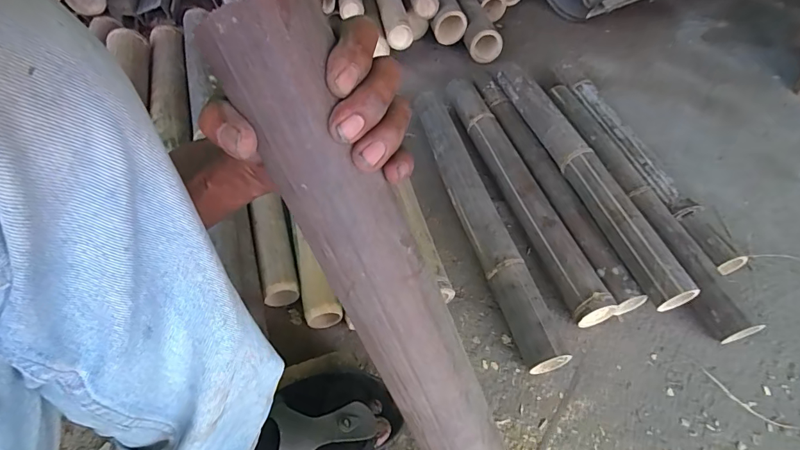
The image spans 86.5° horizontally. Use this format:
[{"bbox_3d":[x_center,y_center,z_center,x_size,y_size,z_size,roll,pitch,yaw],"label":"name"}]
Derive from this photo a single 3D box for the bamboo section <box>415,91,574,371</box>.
[{"bbox_3d":[0.140,-0.028,0.785,0.077,0.078,0.606,-11,54,-13],"label":"bamboo section"}]

